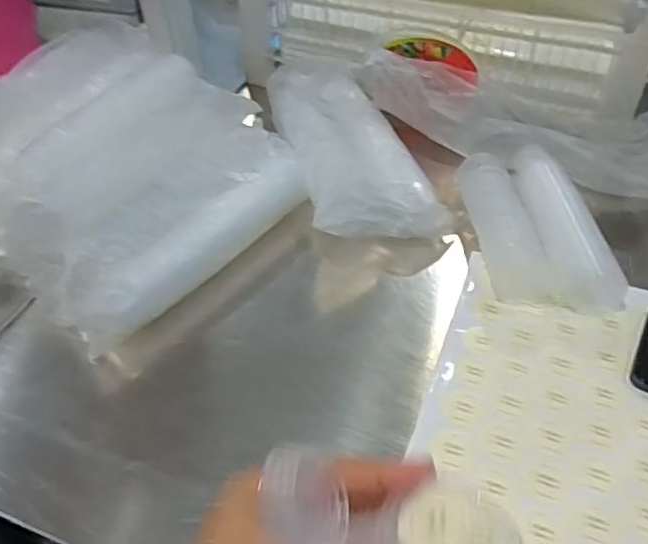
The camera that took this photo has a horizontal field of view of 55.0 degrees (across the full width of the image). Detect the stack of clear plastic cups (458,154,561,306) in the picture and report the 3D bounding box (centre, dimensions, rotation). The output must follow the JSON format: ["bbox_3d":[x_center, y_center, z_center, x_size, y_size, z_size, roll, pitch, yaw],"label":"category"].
[{"bbox_3d":[0.136,-0.038,0.490,0.046,0.037,0.147,-4,40,-6],"label":"stack of clear plastic cups"}]

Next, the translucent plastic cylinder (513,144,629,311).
[{"bbox_3d":[0.183,-0.042,0.494,0.049,0.034,0.167,-3,45,0],"label":"translucent plastic cylinder"}]

